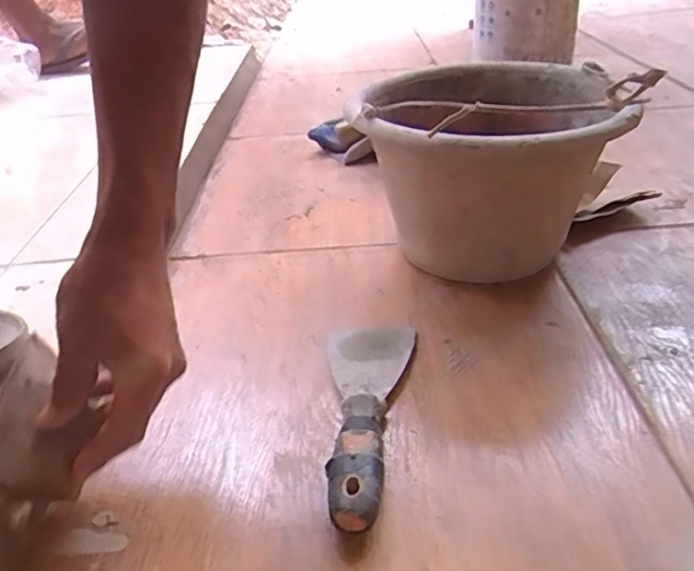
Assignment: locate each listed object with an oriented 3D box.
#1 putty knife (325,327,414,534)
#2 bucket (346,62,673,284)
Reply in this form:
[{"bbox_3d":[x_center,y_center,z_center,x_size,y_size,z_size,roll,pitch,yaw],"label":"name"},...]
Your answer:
[{"bbox_3d":[0.013,0.084,0.424,0.063,0.029,0.207,-1,33,6],"label":"putty knife"},{"bbox_3d":[0.147,-0.113,0.577,0.222,0.181,0.255,14,37,26],"label":"bucket"}]

